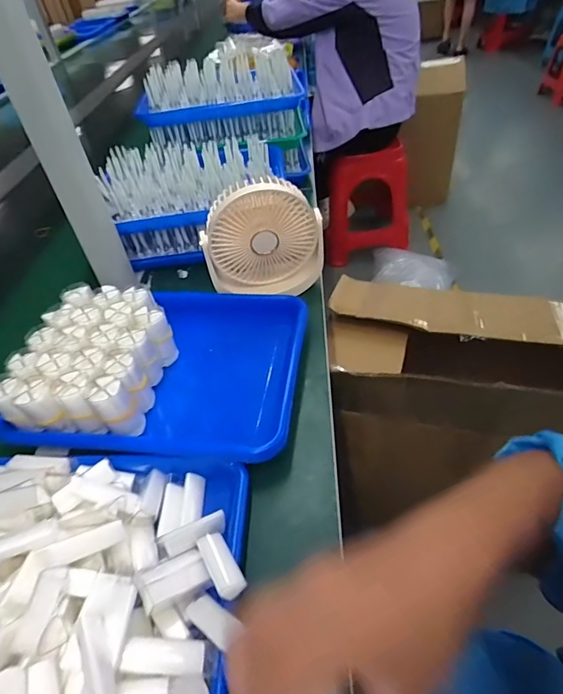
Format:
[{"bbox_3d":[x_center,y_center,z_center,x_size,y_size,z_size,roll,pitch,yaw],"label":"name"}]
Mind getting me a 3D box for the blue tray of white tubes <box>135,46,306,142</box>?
[{"bbox_3d":[-0.115,-0.513,0.877,0.298,0.105,0.199,-7,46,0],"label":"blue tray of white tubes"}]

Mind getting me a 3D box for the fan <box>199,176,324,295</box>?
[{"bbox_3d":[-0.024,-0.148,0.594,0.161,0.158,0.069,-6,46,1],"label":"fan"}]

